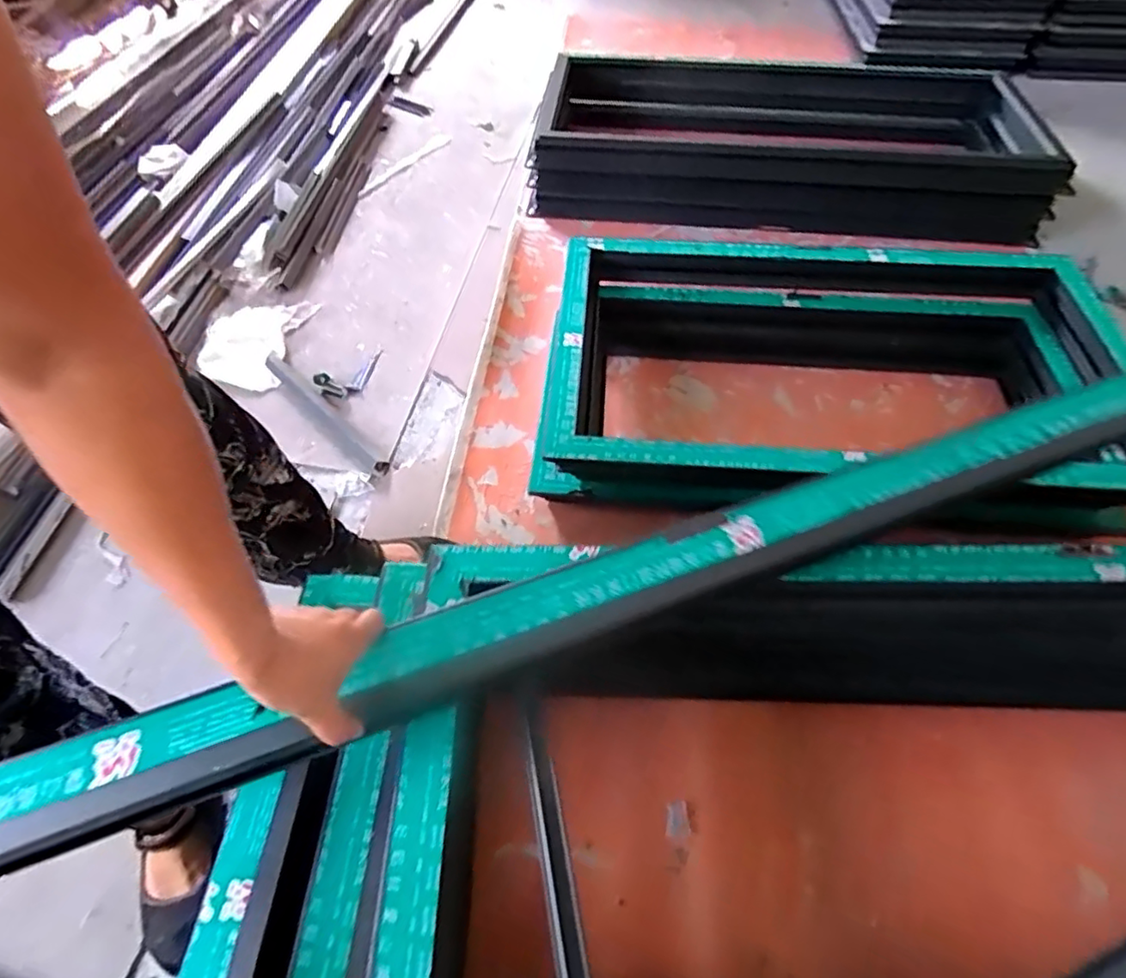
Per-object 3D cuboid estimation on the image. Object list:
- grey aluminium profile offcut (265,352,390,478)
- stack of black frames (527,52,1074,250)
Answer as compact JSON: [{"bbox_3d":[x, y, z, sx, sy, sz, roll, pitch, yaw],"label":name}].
[{"bbox_3d":[-0.478,-0.150,1.207,0.408,0.034,0.039,38,65,26],"label":"grey aluminium profile offcut"},{"bbox_3d":[0.588,-0.947,1.642,1.278,0.178,0.653,6,55,7],"label":"stack of black frames"}]

